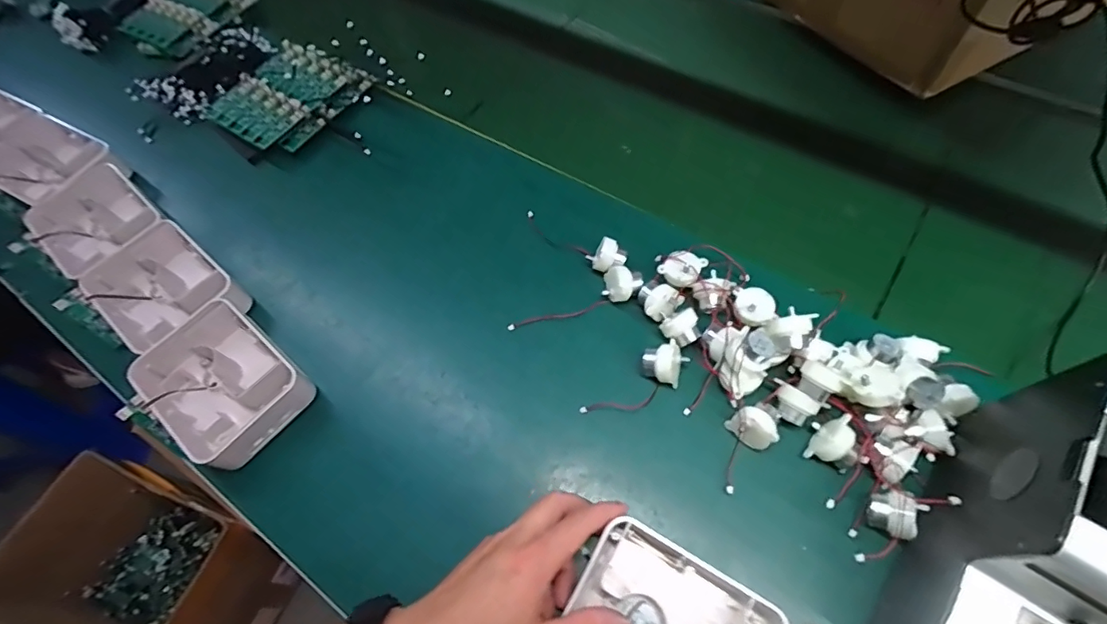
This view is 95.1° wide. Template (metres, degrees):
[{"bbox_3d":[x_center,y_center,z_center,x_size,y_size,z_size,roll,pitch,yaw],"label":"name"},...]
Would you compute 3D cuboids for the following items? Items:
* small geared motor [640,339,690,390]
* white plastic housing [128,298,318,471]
[{"bbox_3d":[0.094,0.043,0.429,0.035,0.032,0.029,19,62,11],"label":"small geared motor"},{"bbox_3d":[-0.287,0.064,0.441,0.124,0.051,0.103,36,67,19],"label":"white plastic housing"}]

